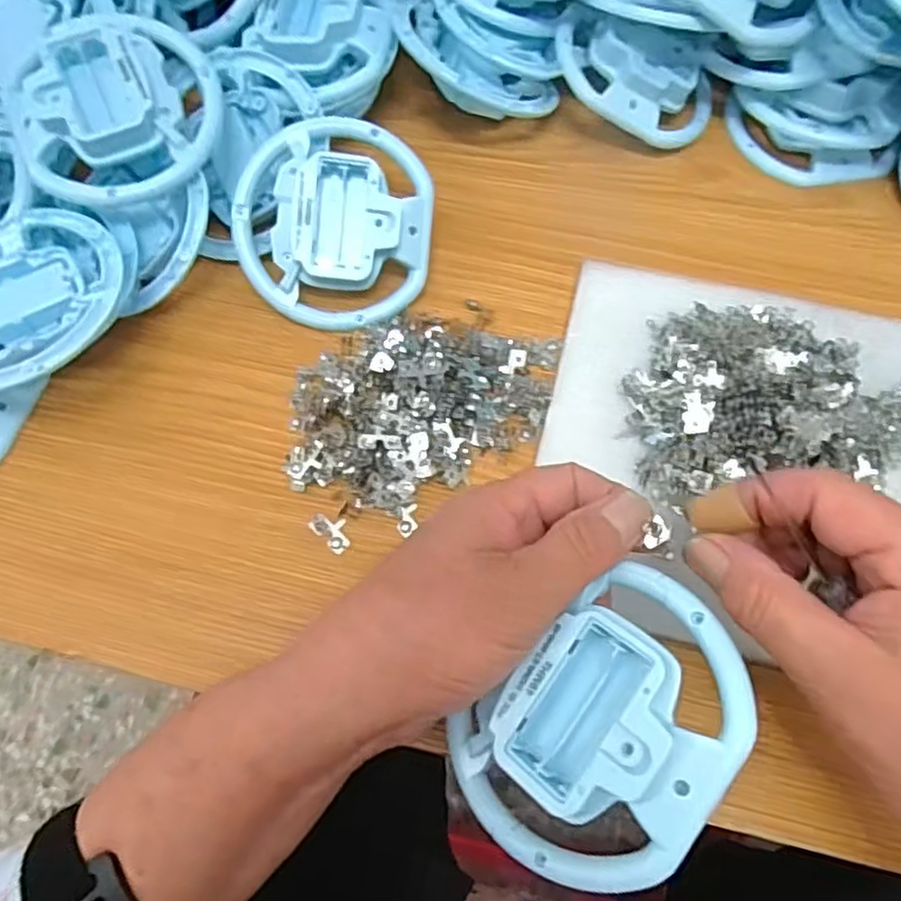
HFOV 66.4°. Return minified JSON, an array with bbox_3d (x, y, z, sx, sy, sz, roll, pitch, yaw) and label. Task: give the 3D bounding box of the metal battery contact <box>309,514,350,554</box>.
[{"bbox_3d":[-0.055,0.037,0.319,0.021,0.004,0.013,41,73,15],"label":"metal battery contact"}]

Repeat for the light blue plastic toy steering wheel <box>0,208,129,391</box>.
[{"bbox_3d":[-0.206,-0.072,0.320,0.102,0.018,0.101,0,68,-1],"label":"light blue plastic toy steering wheel"}]

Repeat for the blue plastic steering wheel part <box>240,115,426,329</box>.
[{"bbox_3d":[-0.058,-0.116,0.346,0.095,0.025,0.104,2,88,-6],"label":"blue plastic steering wheel part"}]

